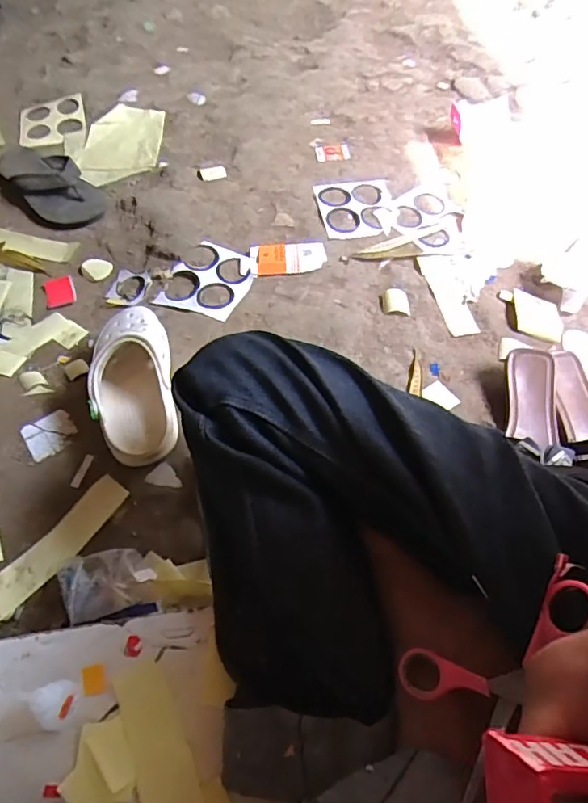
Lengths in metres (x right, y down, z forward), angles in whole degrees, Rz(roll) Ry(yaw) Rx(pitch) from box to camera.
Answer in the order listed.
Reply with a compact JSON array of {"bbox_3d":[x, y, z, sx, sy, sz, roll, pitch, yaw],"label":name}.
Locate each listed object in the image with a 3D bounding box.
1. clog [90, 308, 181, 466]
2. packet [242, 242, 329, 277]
[{"bbox_3d":[-0.203,-0.027,0.664,0.096,0.090,0.233,-10,59,-11],"label":"clog"},{"bbox_3d":[-0.017,-0.232,0.848,0.133,0.014,0.059,-8,57,-5],"label":"packet"}]

